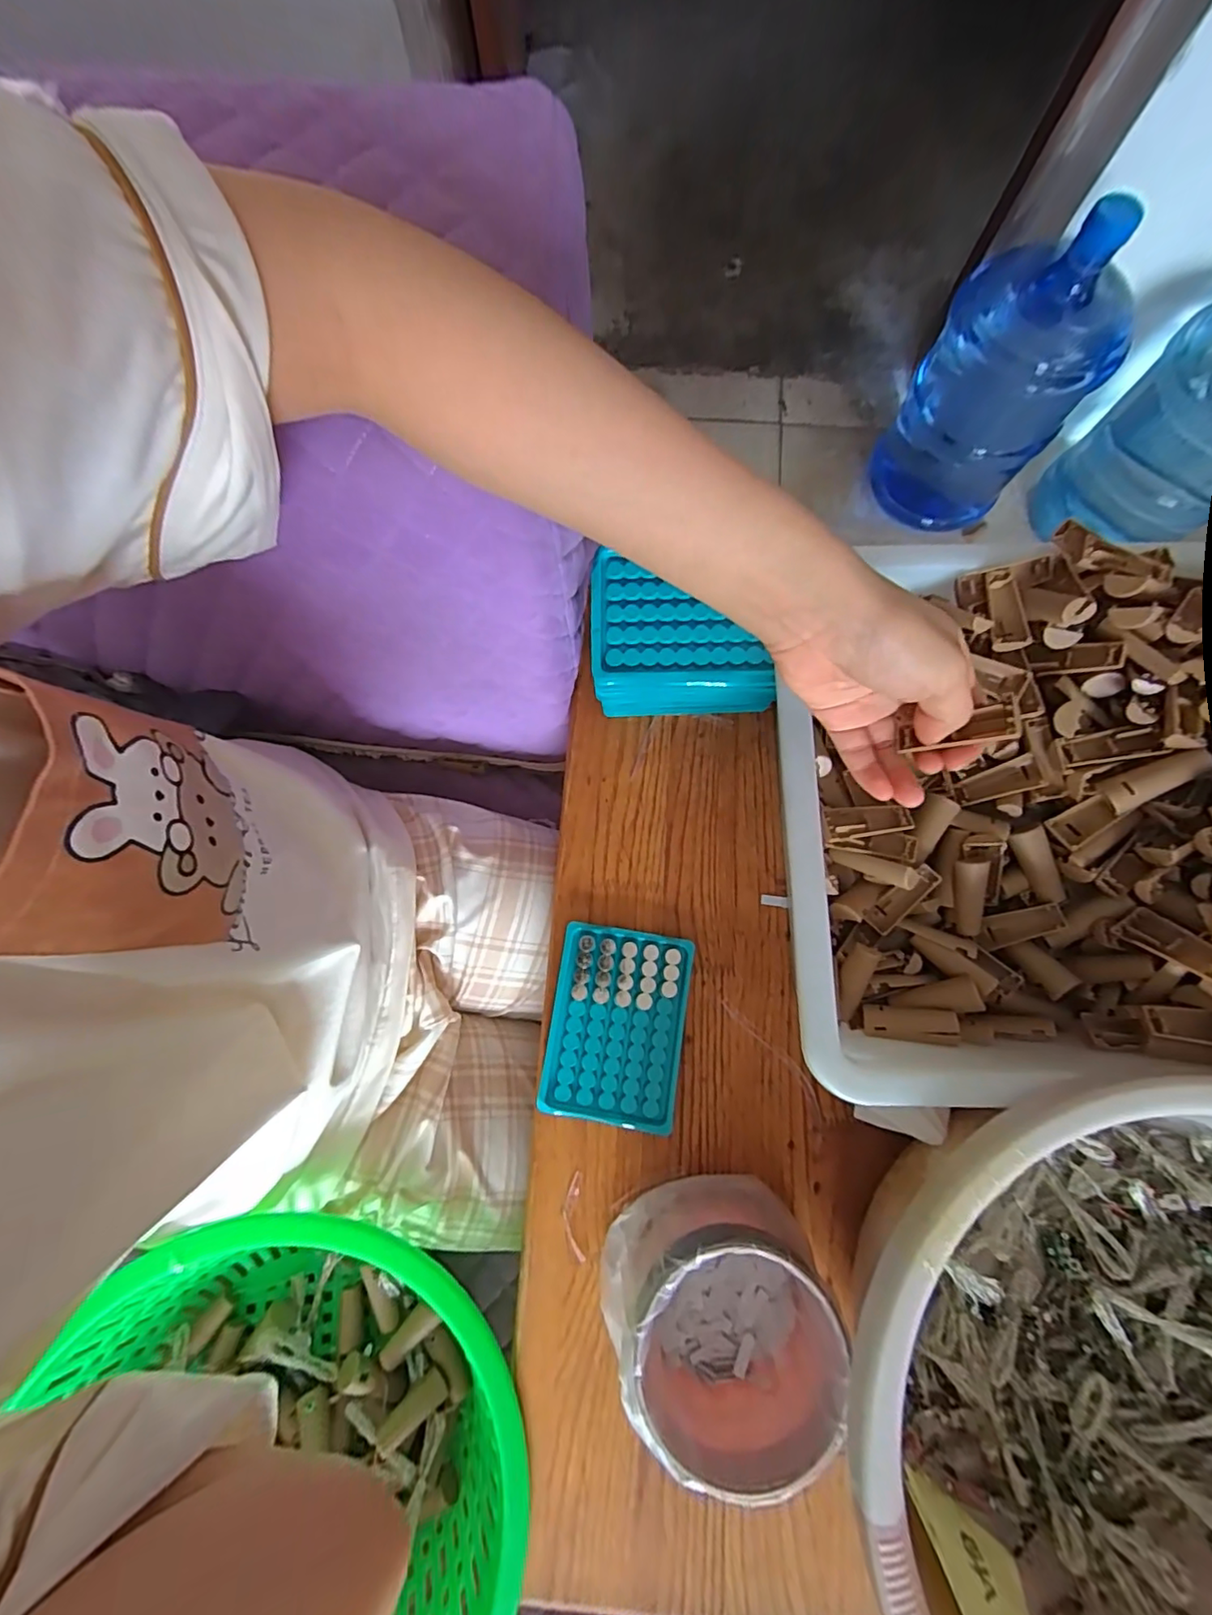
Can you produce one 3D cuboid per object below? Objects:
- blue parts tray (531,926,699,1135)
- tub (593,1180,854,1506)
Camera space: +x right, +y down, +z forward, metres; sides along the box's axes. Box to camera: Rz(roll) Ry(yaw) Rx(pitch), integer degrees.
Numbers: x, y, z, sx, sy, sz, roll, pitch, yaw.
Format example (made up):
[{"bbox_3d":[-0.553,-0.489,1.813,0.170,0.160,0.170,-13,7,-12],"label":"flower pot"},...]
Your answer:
[{"bbox_3d":[0.008,0.158,0.413,0.096,0.017,0.133,9,80,3],"label":"blue parts tray"},{"bbox_3d":[0.067,0.307,0.341,0.126,0.083,0.119,0,79,1],"label":"tub"}]

